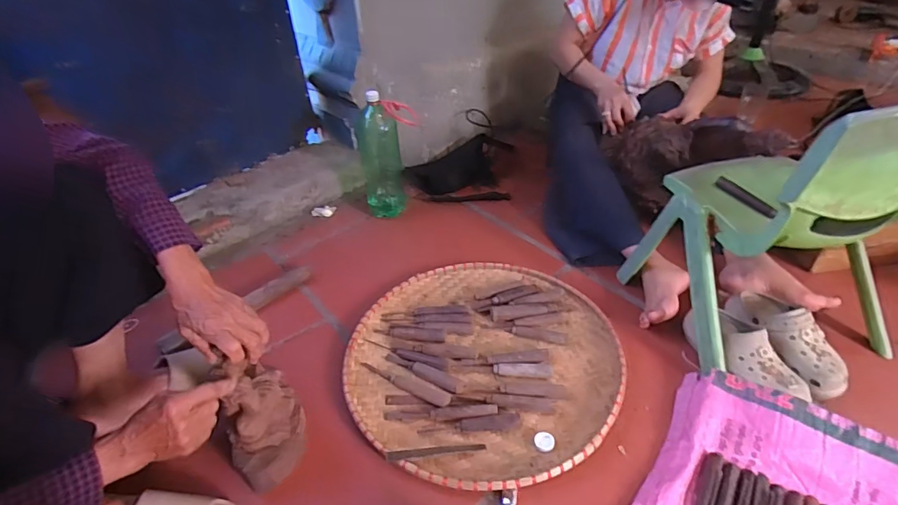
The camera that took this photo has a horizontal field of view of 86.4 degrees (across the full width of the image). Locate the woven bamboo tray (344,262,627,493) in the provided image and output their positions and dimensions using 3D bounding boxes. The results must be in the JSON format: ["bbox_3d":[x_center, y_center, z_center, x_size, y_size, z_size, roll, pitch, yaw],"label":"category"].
[{"bbox_3d":[0.054,0.195,0.918,0.508,0.029,0.499,12,41,22],"label":"woven bamboo tray"}]

